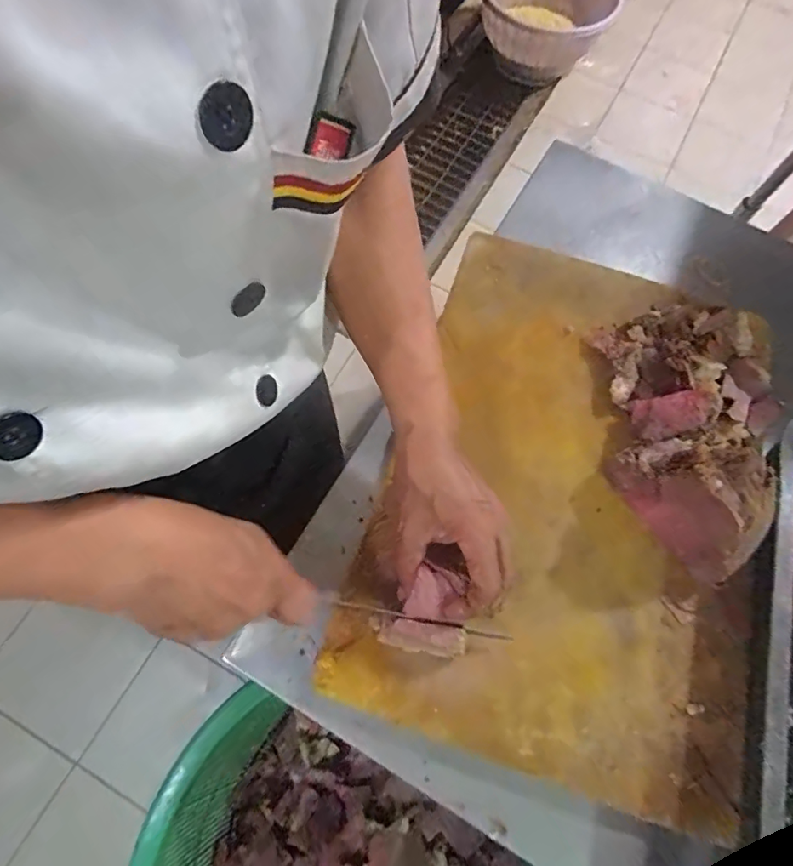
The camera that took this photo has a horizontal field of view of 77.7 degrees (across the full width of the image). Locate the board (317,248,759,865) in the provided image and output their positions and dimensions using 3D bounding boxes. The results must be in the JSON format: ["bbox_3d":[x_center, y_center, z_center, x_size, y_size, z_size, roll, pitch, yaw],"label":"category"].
[{"bbox_3d":[0.154,0.039,0.452,0.316,0.030,0.468,17,69,4],"label":"board"}]

